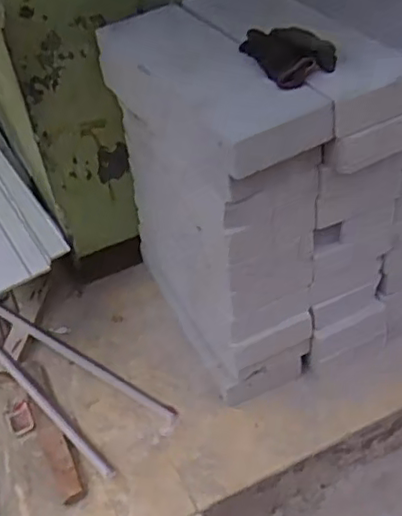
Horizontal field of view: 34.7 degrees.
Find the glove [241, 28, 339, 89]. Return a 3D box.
[{"bbox_3d":[0.152,-0.389,1.195,0.128,0.055,0.200,-26,43,-20],"label":"glove"}]

